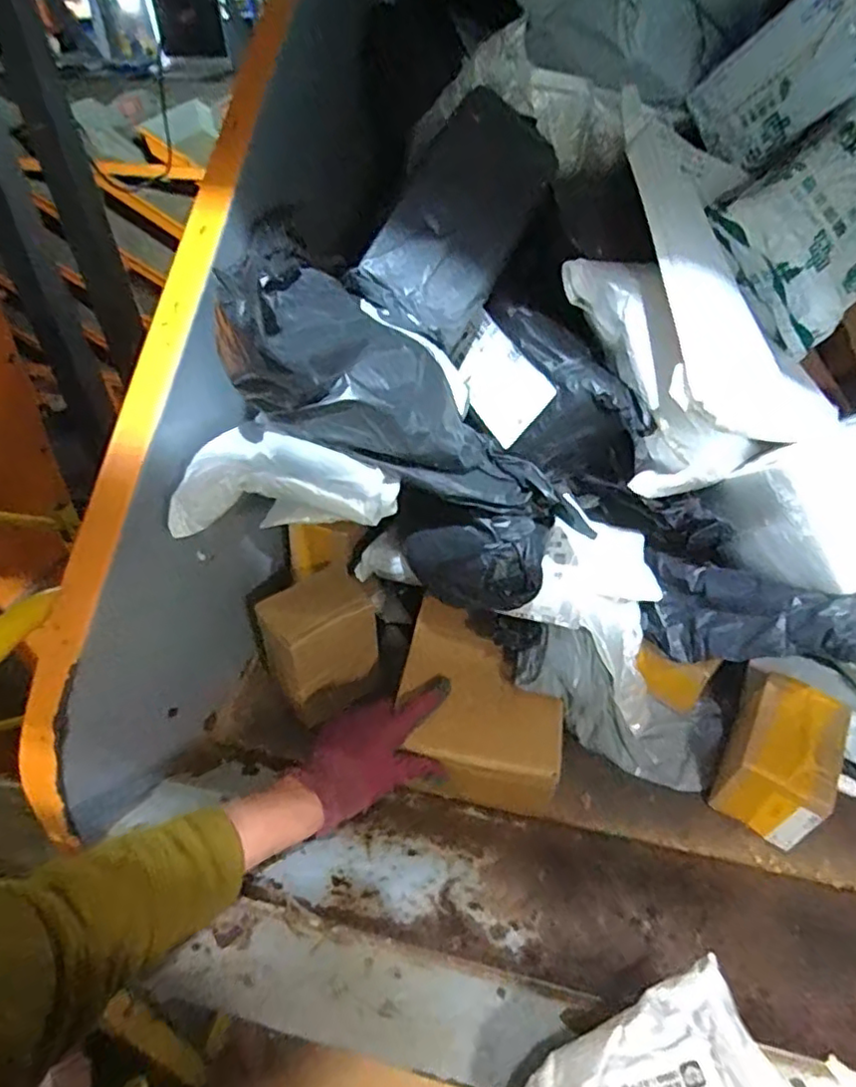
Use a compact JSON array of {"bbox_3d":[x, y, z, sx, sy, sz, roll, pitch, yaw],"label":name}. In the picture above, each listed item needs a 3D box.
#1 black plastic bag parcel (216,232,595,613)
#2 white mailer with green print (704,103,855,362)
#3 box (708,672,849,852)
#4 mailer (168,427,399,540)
[{"bbox_3d":[-0.019,-0.105,0.534,0.122,0.344,0.161,-28,29,35],"label":"black plastic bag parcel"},{"bbox_3d":[0.388,-0.306,0.597,0.177,0.173,0.058,-43,20,10],"label":"white mailer with green print"},{"bbox_3d":[0.351,0.209,0.625,0.090,0.089,0.133,25,49,25],"label":"box"},{"bbox_3d":[-0.113,-0.042,0.477,0.174,0.068,0.085,-5,43,-4],"label":"mailer"}]

